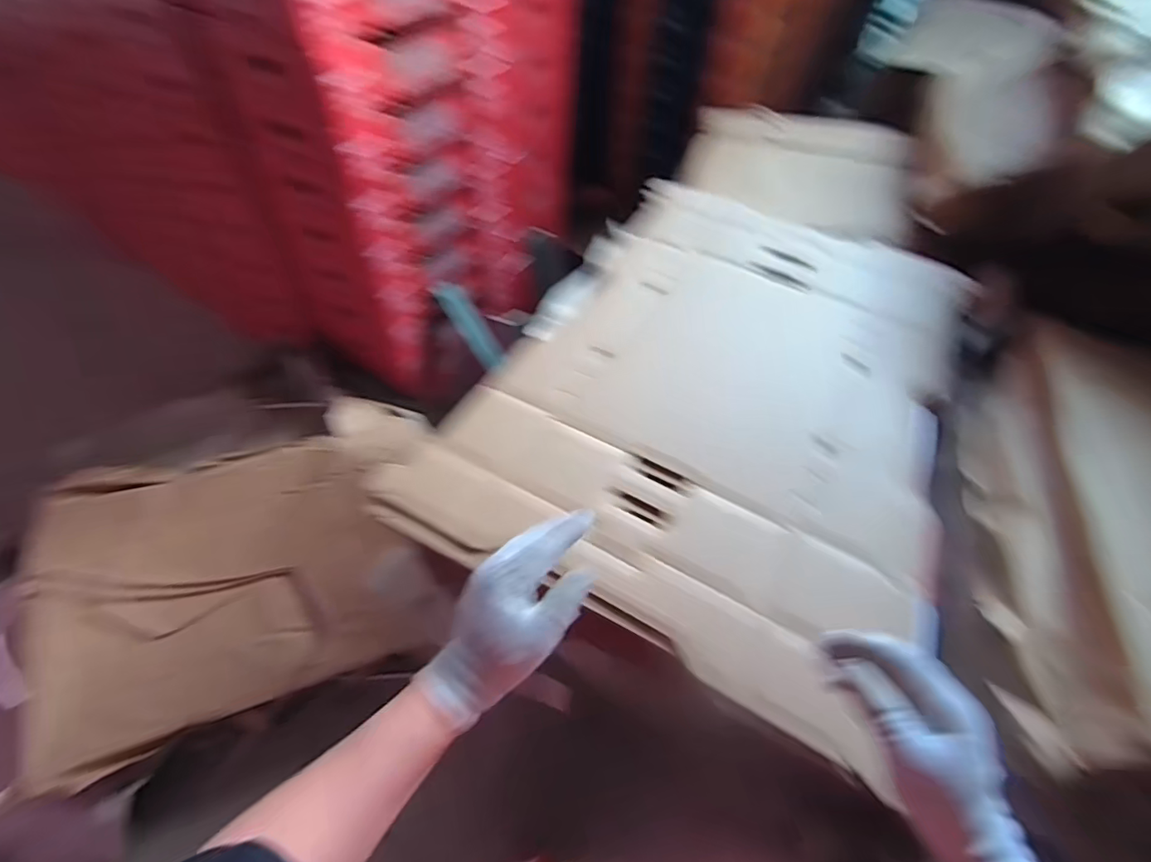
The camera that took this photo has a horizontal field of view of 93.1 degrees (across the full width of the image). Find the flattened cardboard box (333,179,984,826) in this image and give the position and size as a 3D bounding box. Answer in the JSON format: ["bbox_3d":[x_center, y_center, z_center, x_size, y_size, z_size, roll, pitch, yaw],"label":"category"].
[{"bbox_3d":[0.175,-0.088,0.703,0.587,0.043,0.743,26,55,15],"label":"flattened cardboard box"}]

